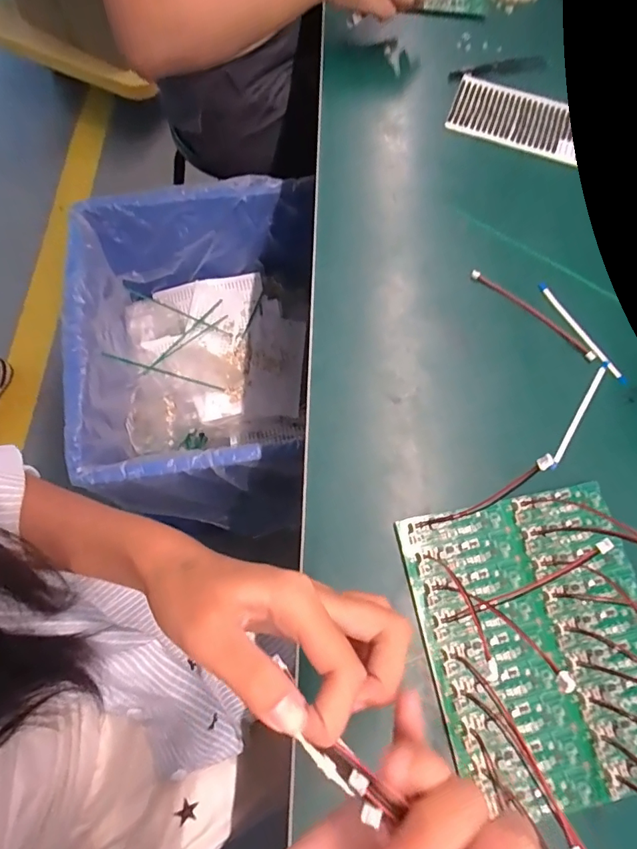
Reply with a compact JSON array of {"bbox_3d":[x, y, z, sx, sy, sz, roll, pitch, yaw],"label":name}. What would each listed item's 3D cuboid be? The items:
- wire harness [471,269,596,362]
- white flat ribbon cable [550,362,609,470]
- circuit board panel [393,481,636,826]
[{"bbox_3d":[0.198,-0.103,0.418,0.133,0.005,0.014,41,74,12],"label":"wire harness"},{"bbox_3d":[0.226,-0.009,0.391,0.006,0.007,0.114,32,72,10],"label":"white flat ribbon cable"},{"bbox_3d":[0.158,0.151,0.321,0.162,0.009,0.193,-11,71,-5],"label":"circuit board panel"}]

